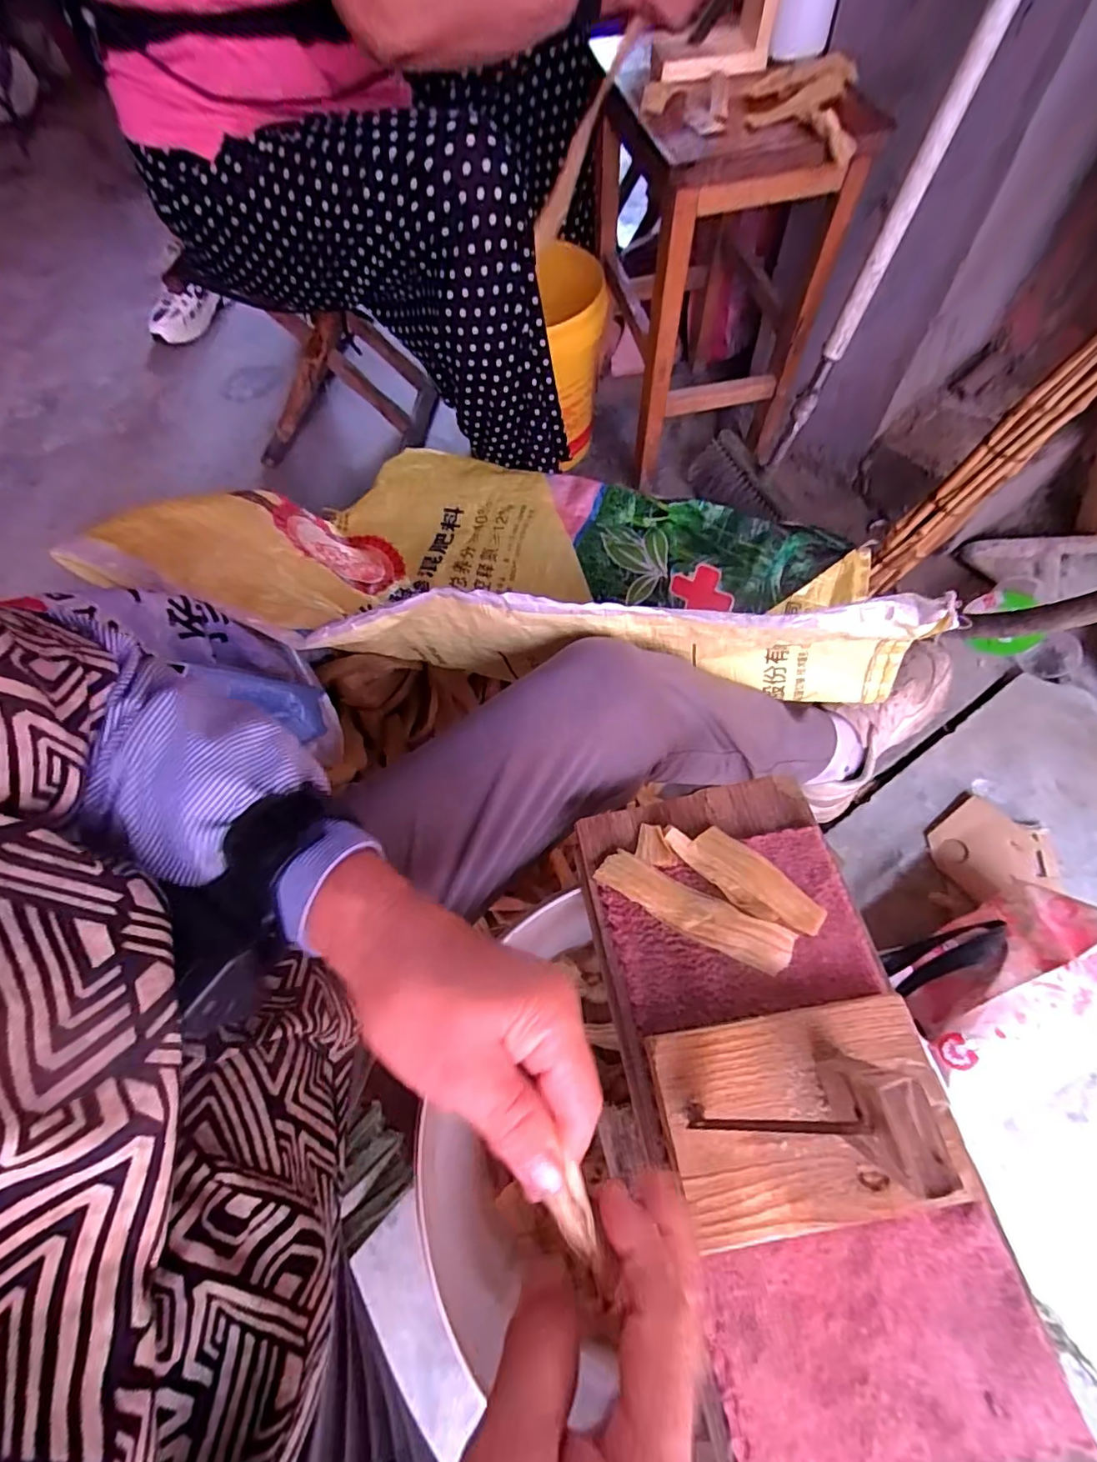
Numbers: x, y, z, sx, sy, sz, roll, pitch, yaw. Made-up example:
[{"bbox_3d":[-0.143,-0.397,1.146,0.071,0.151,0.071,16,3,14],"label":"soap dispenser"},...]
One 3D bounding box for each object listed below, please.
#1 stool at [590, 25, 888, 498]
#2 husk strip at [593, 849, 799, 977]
[{"bbox_3d":[0.221,-0.669,0.818,0.266,0.398,0.360,-7,64,0],"label":"stool"},{"bbox_3d":[0.087,0.108,0.341,0.118,0.012,0.027,26,68,15],"label":"husk strip"}]

